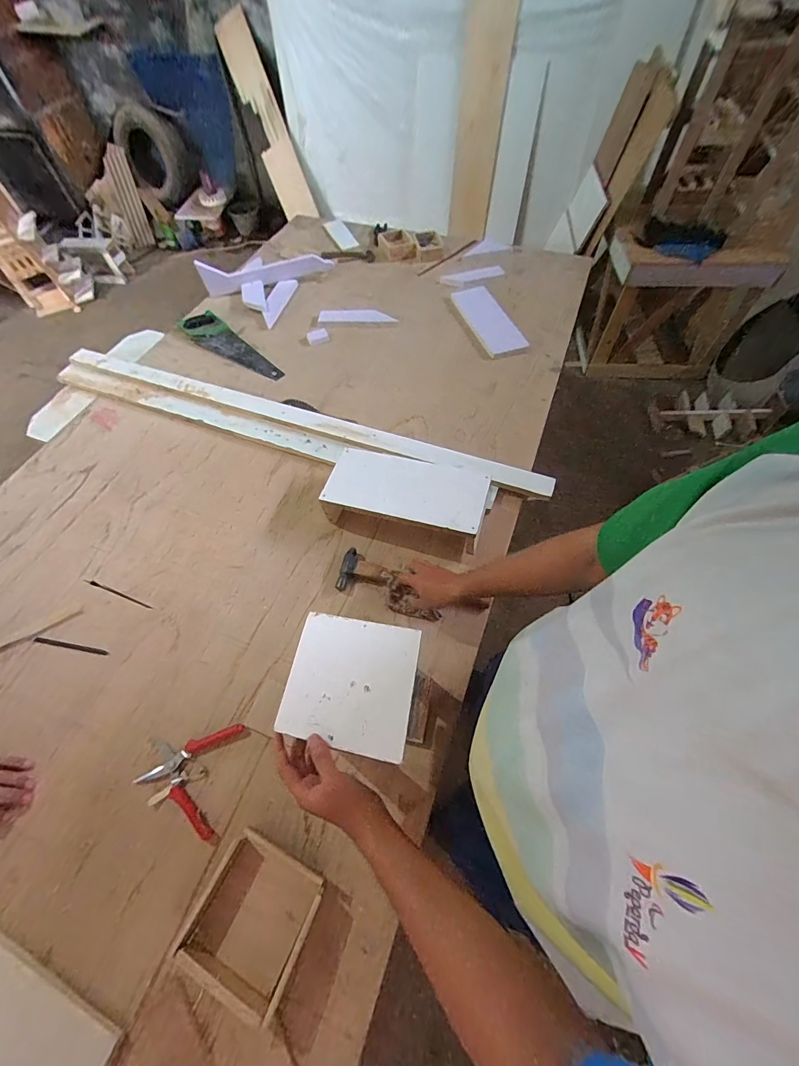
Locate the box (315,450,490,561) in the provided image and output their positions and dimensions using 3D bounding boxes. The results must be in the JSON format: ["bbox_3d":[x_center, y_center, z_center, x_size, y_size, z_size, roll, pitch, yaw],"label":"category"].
[{"bbox_3d":[0.012,-0.063,0.833,0.328,0.127,0.164,12,62,9],"label":"box"}]

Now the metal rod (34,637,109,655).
[{"bbox_3d":[-0.636,0.219,0.751,0.154,0.004,0.011,8,61,7],"label":"metal rod"}]

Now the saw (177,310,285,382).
[{"bbox_3d":[-0.504,-0.573,1.184,0.414,0.035,0.117,34,67,19],"label":"saw"}]

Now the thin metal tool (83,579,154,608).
[{"bbox_3d":[-0.586,0.126,0.808,0.175,0.006,0.010,18,63,12],"label":"thin metal tool"}]

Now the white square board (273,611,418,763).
[{"bbox_3d":[-0.061,0.186,0.491,0.155,0.010,0.151,10,61,5],"label":"white square board"}]

